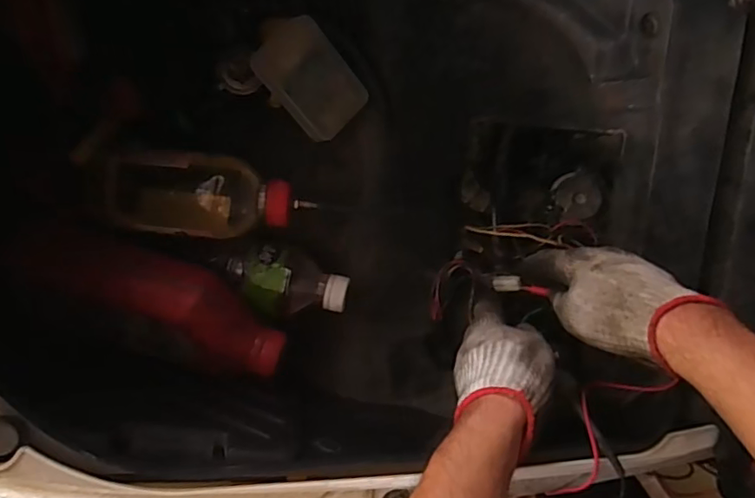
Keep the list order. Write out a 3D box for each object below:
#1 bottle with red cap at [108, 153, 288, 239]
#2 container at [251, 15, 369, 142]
[{"bbox_3d":[-0.155,-0.045,0.473,0.164,0.063,0.067,3,97,5],"label":"bottle with red cap"},{"bbox_3d":[-0.061,-0.149,0.490,0.069,0.030,0.096,-43,109,-6],"label":"container"}]

